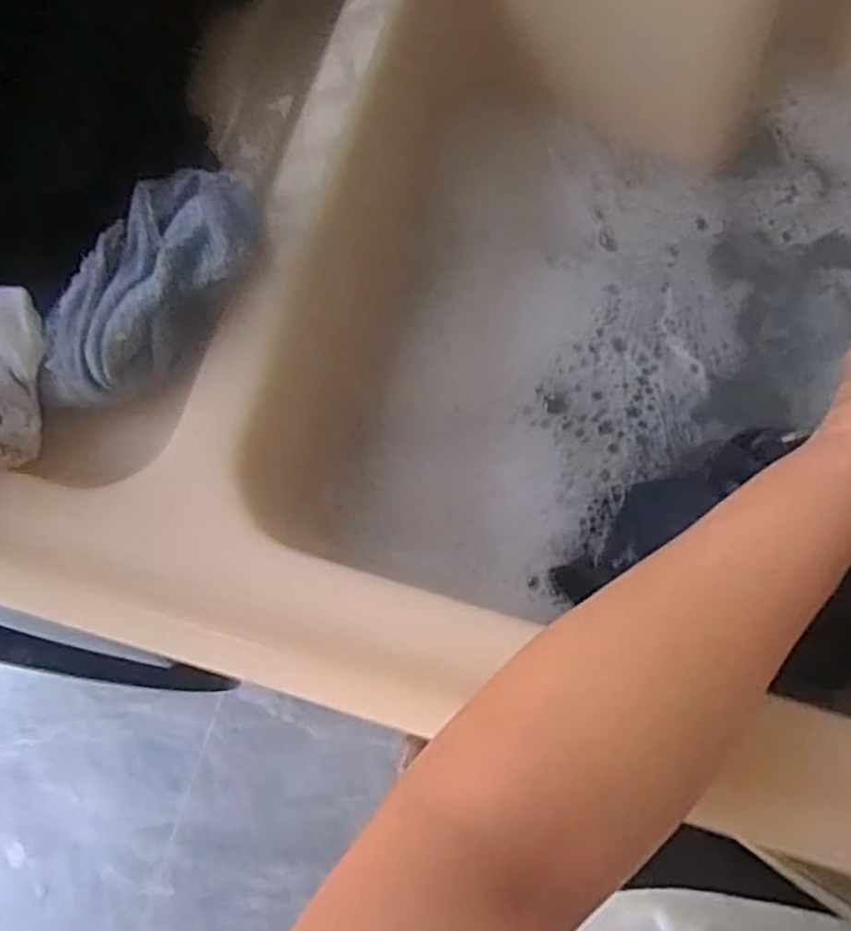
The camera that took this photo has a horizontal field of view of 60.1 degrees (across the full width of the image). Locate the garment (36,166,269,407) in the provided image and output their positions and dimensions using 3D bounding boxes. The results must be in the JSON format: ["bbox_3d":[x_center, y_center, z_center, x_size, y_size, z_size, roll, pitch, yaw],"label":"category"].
[{"bbox_3d":[-0.116,-0.078,0.326,0.056,0.038,0.124,25,78,7],"label":"garment"}]

